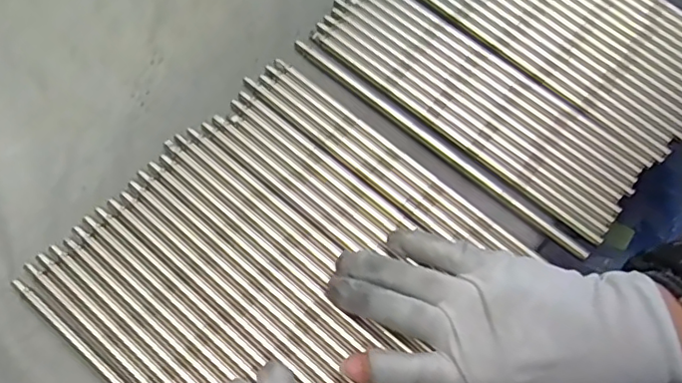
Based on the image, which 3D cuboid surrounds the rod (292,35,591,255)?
[{"bbox_3d":[0.057,-0.031,0.352,0.220,0.007,0.008,38,73,14],"label":"rod"}]

